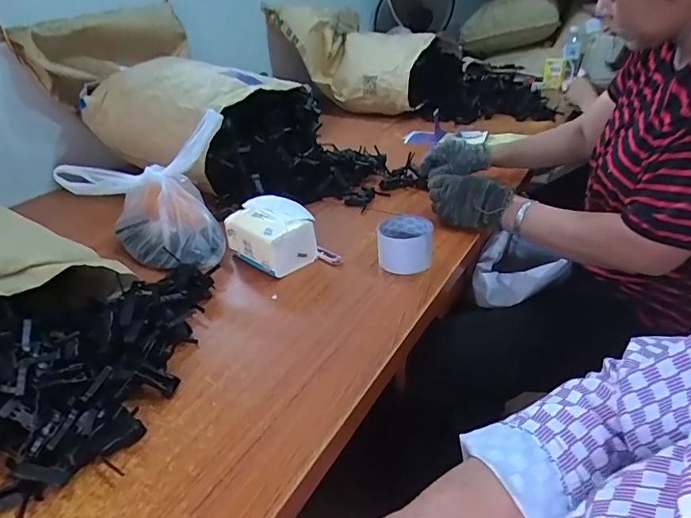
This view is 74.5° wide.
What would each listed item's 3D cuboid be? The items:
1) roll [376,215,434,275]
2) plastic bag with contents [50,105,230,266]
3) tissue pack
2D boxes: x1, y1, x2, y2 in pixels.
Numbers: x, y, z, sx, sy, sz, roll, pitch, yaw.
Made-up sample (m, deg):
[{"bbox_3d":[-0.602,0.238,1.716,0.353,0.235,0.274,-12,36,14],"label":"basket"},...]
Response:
[{"bbox_3d":[0.094,-0.022,0.722,0.088,0.068,0.079,2,31,9],"label":"roll"},{"bbox_3d":[-0.333,-0.114,0.783,0.262,0.204,0.142,7,32,17],"label":"plastic bag with contents"},{"bbox_3d":[-0.120,-0.047,0.756,0.134,0.083,0.103,24,40,38],"label":"tissue pack"}]

